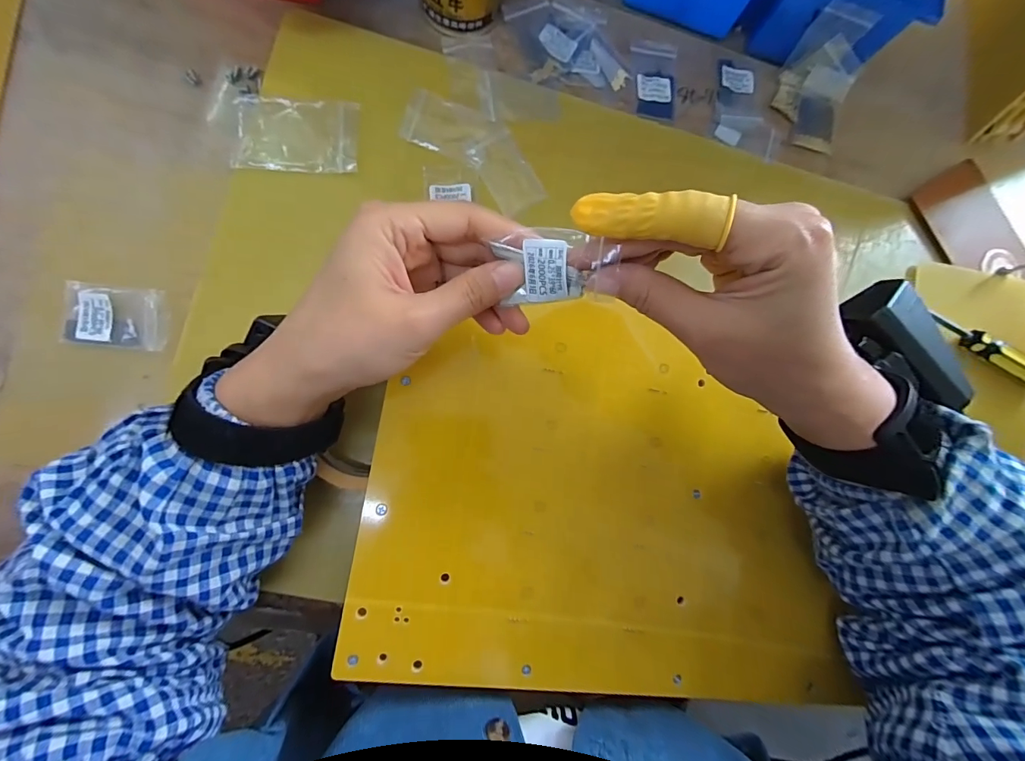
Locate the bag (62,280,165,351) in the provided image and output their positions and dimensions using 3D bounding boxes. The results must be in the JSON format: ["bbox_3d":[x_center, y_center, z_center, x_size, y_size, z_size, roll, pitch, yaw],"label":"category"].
[{"bbox_3d":[-0.257,-0.041,0.279,0.061,0.011,0.037,5,84,-7],"label":"bag"}]

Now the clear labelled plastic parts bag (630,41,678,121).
[{"bbox_3d":[0.119,-0.250,0.360,0.038,0.004,0.066,3,85,-8],"label":"clear labelled plastic parts bag"}]

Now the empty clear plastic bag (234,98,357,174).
[{"bbox_3d":[-0.151,-0.174,0.309,0.080,0.004,0.055,-1,82,-7],"label":"empty clear plastic bag"}]

